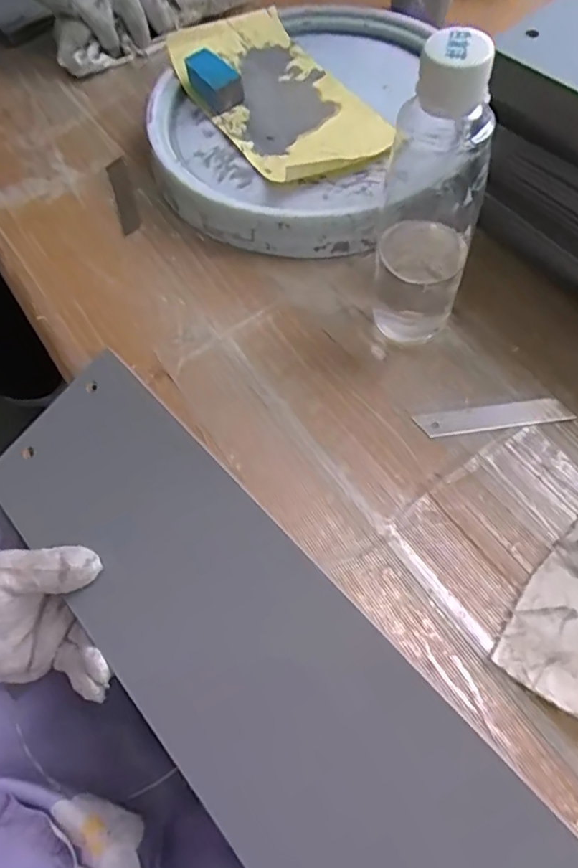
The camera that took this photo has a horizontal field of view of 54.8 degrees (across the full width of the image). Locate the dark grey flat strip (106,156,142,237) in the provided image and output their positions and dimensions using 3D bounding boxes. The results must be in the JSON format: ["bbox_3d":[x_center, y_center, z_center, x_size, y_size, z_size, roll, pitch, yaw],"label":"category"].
[{"bbox_3d":[-0.142,-0.206,0.479,0.017,0.007,0.088,-14,63,-12],"label":"dark grey flat strip"}]

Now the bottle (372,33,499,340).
[{"bbox_3d":[0.082,-0.129,0.329,0.052,0.187,0.051,4,63,6],"label":"bottle"}]

